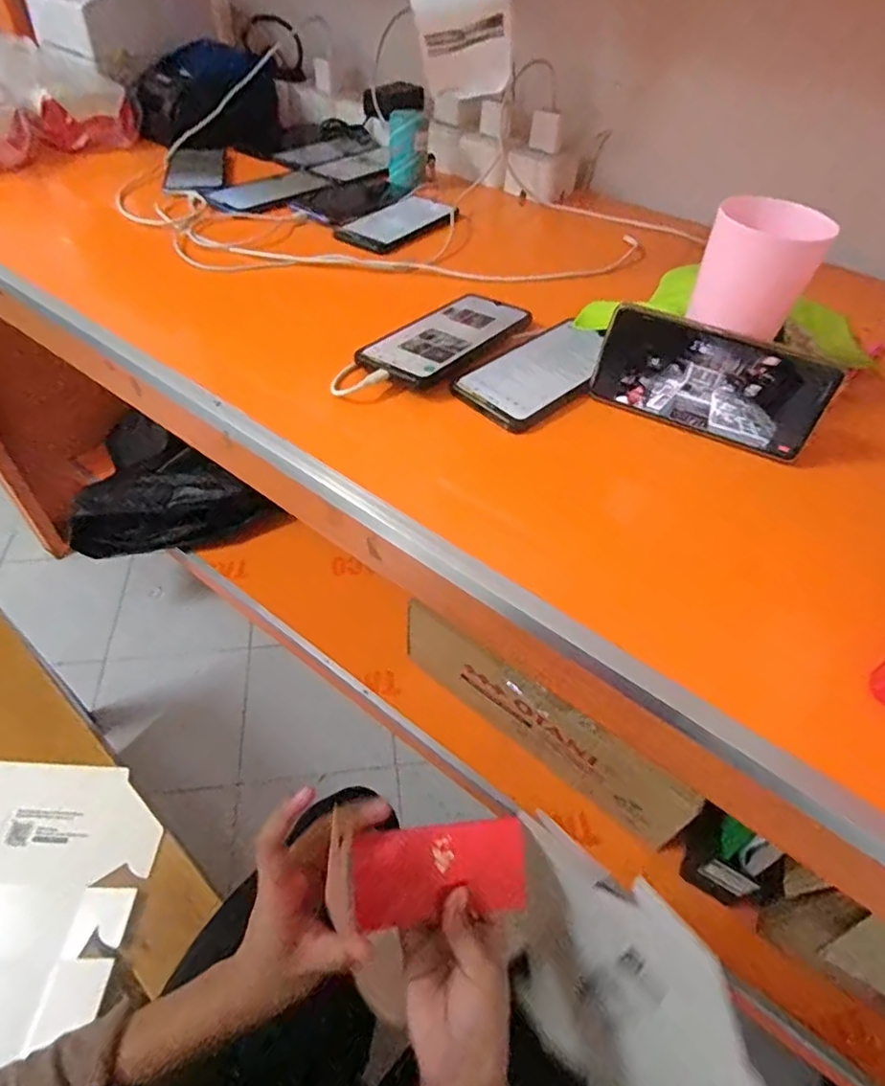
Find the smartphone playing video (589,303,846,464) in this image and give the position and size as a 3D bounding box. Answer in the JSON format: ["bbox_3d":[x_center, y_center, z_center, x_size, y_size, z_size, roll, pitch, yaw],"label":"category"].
[{"bbox_3d":[0.203,-0.122,0.456,0.164,0.079,0.007,24,38,15],"label":"smartphone playing video"}]

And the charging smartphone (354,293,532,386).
[{"bbox_3d":[0.007,-0.188,0.531,0.081,0.010,0.169,31,53,21],"label":"charging smartphone"}]

